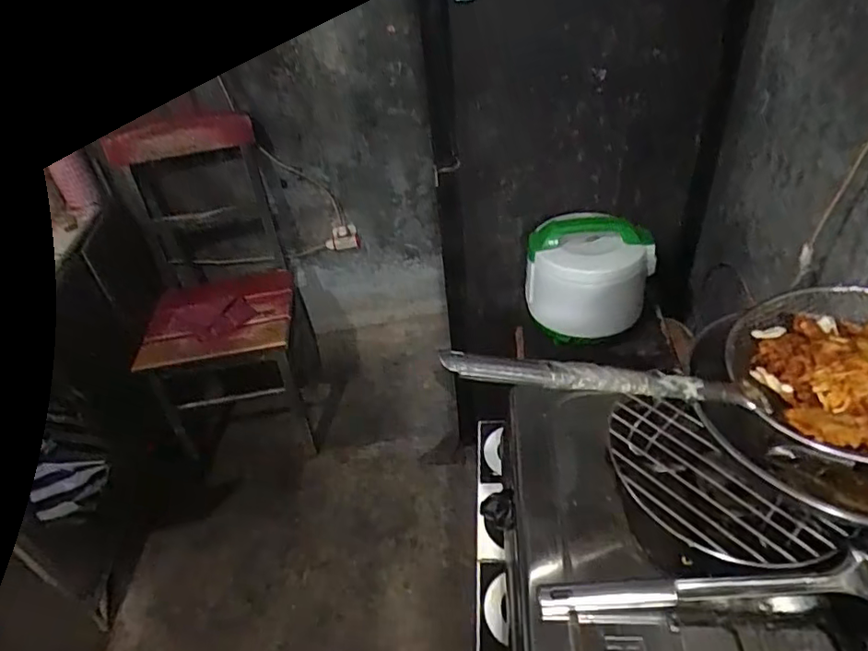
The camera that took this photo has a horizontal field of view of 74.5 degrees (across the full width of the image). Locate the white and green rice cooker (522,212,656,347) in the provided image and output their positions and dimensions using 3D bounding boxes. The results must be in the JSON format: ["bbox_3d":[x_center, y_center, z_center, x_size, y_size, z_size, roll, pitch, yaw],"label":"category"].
[{"bbox_3d":[0.281,-0.097,1.045,0.214,0.179,0.172,6,41,16],"label":"white and green rice cooker"}]

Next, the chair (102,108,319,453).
[{"bbox_3d":[-0.554,-0.069,1.468,0.366,0.781,0.424,-8,39,0],"label":"chair"}]

